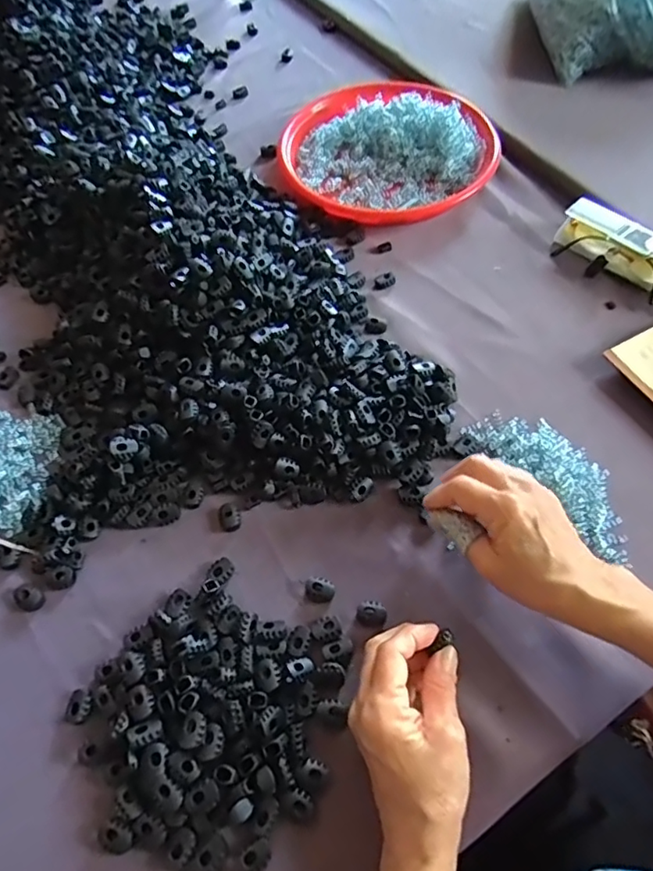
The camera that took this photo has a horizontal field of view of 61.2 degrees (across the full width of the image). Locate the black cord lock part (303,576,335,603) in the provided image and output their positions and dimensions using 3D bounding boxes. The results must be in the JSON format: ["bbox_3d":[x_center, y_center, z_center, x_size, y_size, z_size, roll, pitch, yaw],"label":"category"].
[{"bbox_3d":[-0.005,0.114,0.413,0.023,0.007,0.018,13,61,12],"label":"black cord lock part"}]

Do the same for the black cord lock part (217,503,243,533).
[{"bbox_3d":[-0.079,0.065,0.445,0.018,0.006,0.023,-26,61,-11],"label":"black cord lock part"}]

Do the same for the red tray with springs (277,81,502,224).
[{"bbox_3d":[0.069,-0.338,0.651,0.240,0.040,0.234,27,65,19],"label":"red tray with springs"}]

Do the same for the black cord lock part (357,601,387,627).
[{"bbox_3d":[0.033,0.129,0.400,0.021,0.006,0.017,-2,59,3],"label":"black cord lock part"}]

